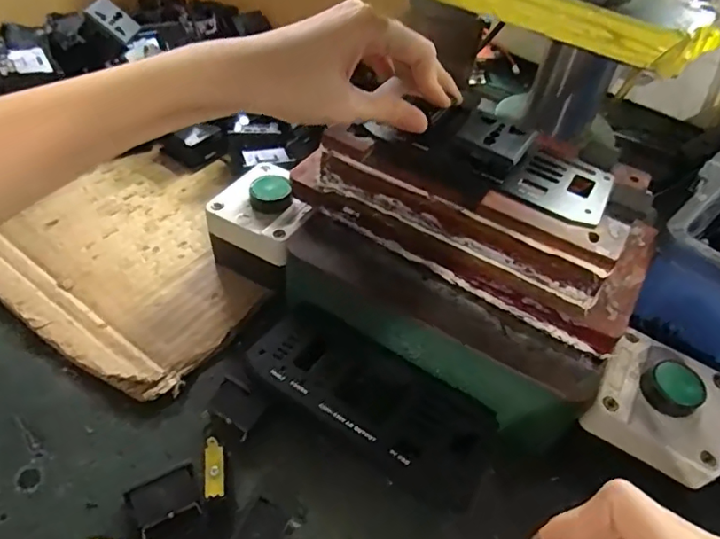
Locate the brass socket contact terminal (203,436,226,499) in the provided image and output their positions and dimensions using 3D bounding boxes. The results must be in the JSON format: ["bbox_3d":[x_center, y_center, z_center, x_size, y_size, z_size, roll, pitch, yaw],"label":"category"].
[{"bbox_3d":[-0.076,0.103,0.285,0.010,0.006,0.029,-6,65,-9],"label":"brass socket contact terminal"}]

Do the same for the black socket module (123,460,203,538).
[{"bbox_3d":[-0.101,0.121,0.285,0.034,0.013,0.025,-22,55,-22],"label":"black socket module"}]

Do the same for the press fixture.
[{"bbox_3d":[0.058,-0.015,0.340,0.211,0.115,0.146,30,53,20],"label":"press fixture"}]

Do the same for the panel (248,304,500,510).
[{"bbox_3d":[0.006,0.077,0.321,0.147,0.024,0.060,25,52,16],"label":"panel"}]

